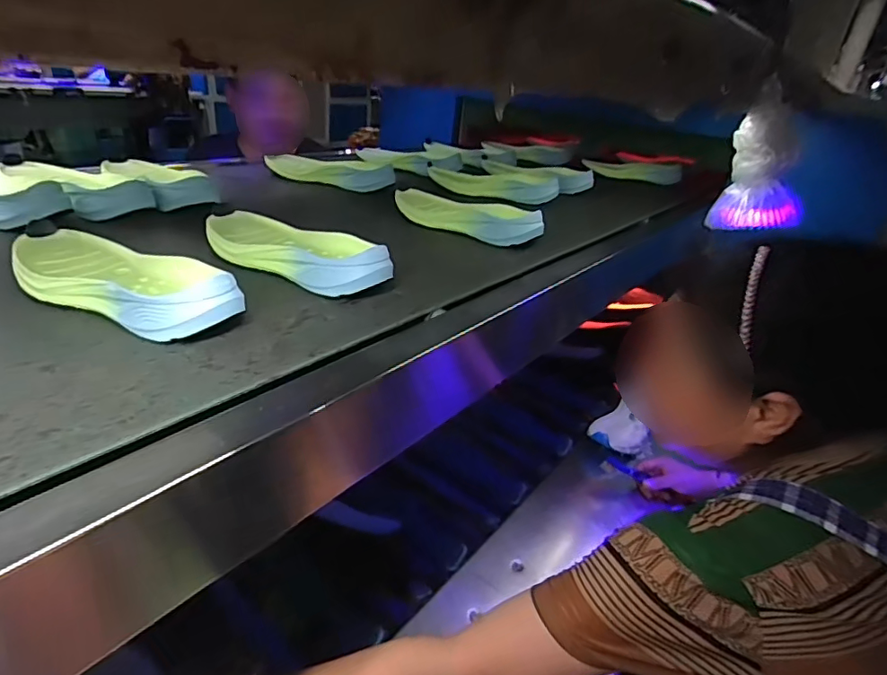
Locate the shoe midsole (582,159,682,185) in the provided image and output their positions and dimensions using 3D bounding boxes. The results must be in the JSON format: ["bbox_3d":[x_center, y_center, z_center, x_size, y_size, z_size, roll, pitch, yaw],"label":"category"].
[{"bbox_3d":[0.527,-0.467,1.492,0.242,0.050,0.098,3,28,-13],"label":"shoe midsole"}]

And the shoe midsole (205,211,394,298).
[{"bbox_3d":[-0.178,-0.101,0.612,0.265,0.041,0.092,20,30,23],"label":"shoe midsole"}]

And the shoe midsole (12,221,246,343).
[{"bbox_3d":[-0.308,-0.056,0.493,0.270,0.043,0.104,20,30,23],"label":"shoe midsole"}]

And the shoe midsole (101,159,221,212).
[{"bbox_3d":[-0.440,-0.244,0.818,0.102,0.043,0.244,-20,37,-41],"label":"shoe midsole"}]

